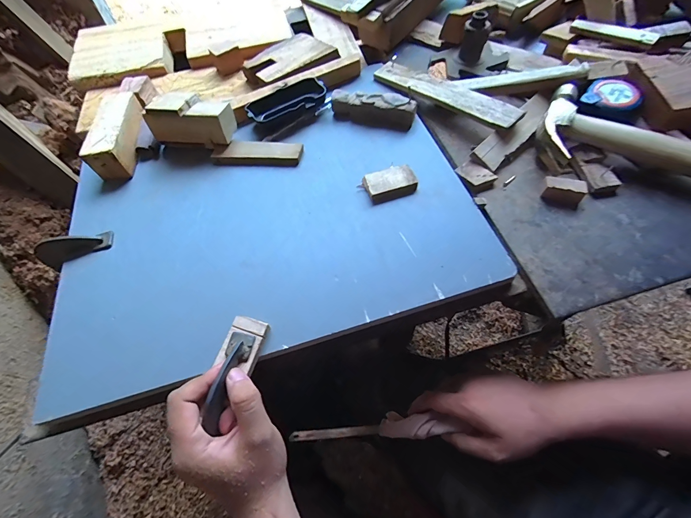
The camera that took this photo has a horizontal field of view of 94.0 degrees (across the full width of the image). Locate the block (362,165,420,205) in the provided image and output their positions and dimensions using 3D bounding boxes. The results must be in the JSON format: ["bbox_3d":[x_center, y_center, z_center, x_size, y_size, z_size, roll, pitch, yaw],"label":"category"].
[{"bbox_3d":[0.053,-0.090,0.379,0.057,0.011,0.036,-19,62,-6],"label":"block"}]

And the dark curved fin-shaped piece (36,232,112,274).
[{"bbox_3d":[-0.302,-0.014,0.362,0.069,0.009,0.034,-32,100,-18],"label":"dark curved fin-shaped piece"}]

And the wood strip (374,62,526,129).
[{"bbox_3d":[0.131,-0.229,0.437,0.219,0.007,0.037,39,82,28],"label":"wood strip"}]

